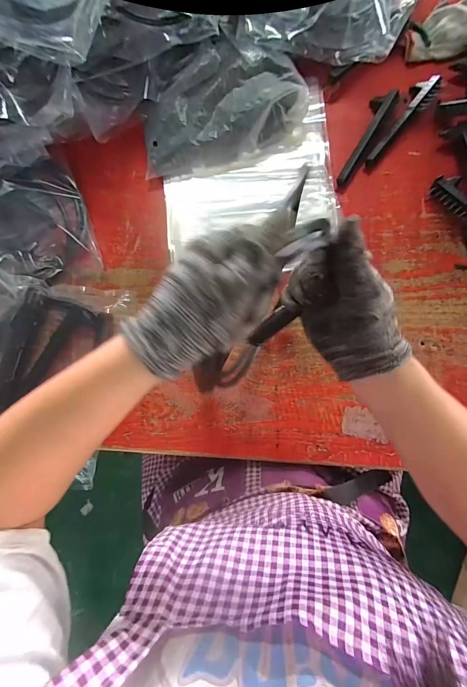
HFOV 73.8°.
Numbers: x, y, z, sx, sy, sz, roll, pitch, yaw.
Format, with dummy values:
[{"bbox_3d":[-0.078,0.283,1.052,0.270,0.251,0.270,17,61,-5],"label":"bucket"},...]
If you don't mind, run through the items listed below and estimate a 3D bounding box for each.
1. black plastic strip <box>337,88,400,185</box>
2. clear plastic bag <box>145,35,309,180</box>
[{"bbox_3d":[0.212,-0.339,0.505,0.035,0.023,0.176,29,84,8],"label":"black plastic strip"},{"bbox_3d":[-0.020,-0.403,0.518,0.279,0.053,0.188,-11,81,3],"label":"clear plastic bag"}]

